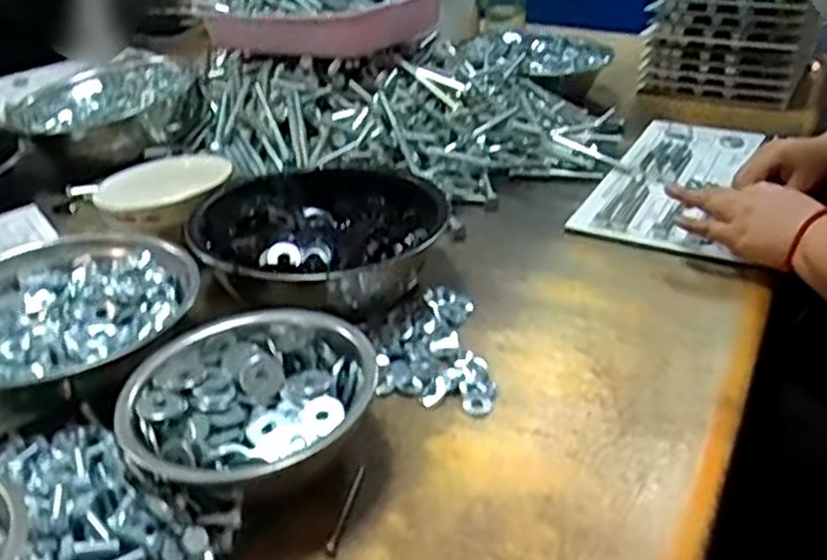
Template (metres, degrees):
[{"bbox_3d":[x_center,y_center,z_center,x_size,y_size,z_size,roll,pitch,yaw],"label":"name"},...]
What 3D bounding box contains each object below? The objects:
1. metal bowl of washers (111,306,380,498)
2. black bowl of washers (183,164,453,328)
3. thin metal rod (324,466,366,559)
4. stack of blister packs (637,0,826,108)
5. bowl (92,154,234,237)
[{"bbox_3d":[-0.121,0.088,0.554,0.156,0.061,0.168,-1,31,1],"label":"metal bowl of washers"},{"bbox_3d":[-0.090,-0.040,0.757,0.227,0.058,0.222,-1,31,1],"label":"black bowl of washers"},{"bbox_3d":[-0.046,0.152,0.527,0.009,0.006,0.074,5,32,10],"label":"thin metal rod"},{"bbox_3d":[0.531,-0.437,1.285,0.224,0.174,0.311,14,34,24],"label":"stack of blister packs"},{"bbox_3d":[-0.259,-0.086,0.822,0.128,0.043,0.128,-1,31,1],"label":"bowl"}]

